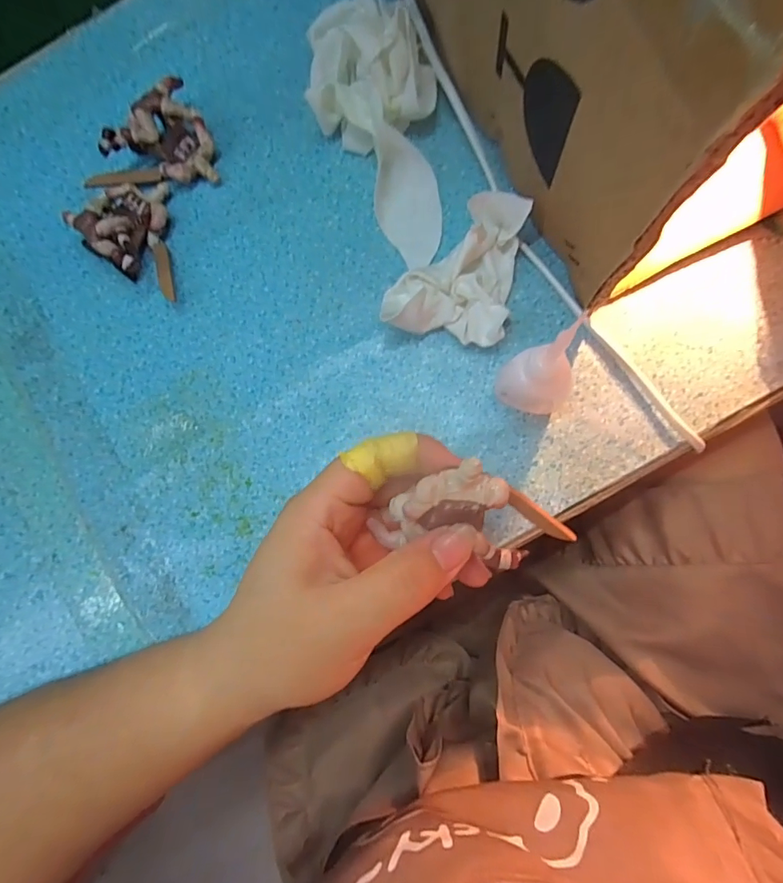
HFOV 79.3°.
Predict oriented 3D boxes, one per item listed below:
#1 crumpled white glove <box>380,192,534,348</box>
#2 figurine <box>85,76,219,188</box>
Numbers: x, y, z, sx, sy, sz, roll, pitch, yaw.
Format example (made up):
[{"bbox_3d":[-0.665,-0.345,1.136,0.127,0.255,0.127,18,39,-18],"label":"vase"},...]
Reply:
[{"bbox_3d":[0.034,-0.092,0.255,0.063,0.031,0.075,11,85,7],"label":"crumpled white glove"},{"bbox_3d":[-0.146,-0.184,0.285,0.073,0.032,0.056,-6,83,6],"label":"figurine"}]

